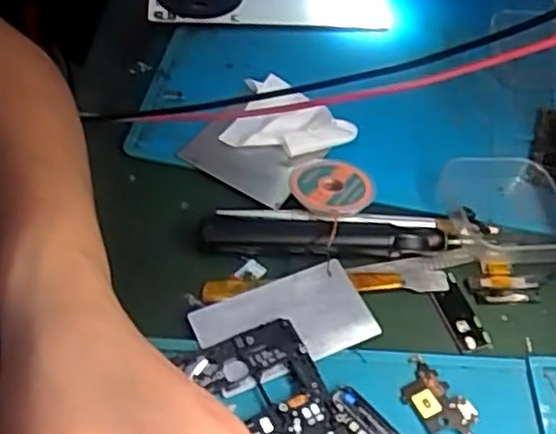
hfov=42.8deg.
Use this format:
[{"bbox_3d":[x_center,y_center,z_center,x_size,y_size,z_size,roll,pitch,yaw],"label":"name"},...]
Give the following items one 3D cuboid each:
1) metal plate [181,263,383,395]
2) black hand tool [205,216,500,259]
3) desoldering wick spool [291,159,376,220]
[{"bbox_3d":[0.003,0.049,0.332,0.079,0.004,0.048,-19,55,-19],"label":"metal plate"},{"bbox_3d":[0.035,0.010,0.359,0.142,0.014,0.020,3,51,-1],"label":"black hand tool"},{"bbox_3d":[0.029,-0.015,0.376,0.043,0.013,0.044,2,51,-2],"label":"desoldering wick spool"}]

